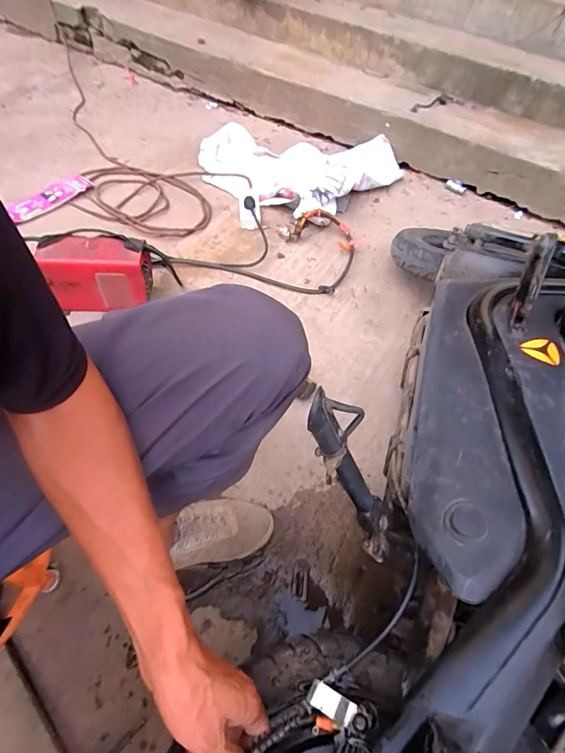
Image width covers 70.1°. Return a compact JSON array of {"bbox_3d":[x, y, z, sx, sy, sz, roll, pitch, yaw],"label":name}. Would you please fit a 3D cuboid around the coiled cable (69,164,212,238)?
[{"bbox_3d":[-0.440,-0.556,1.252,0.490,0.021,0.299,21,56,10],"label":"coiled cable"}]

